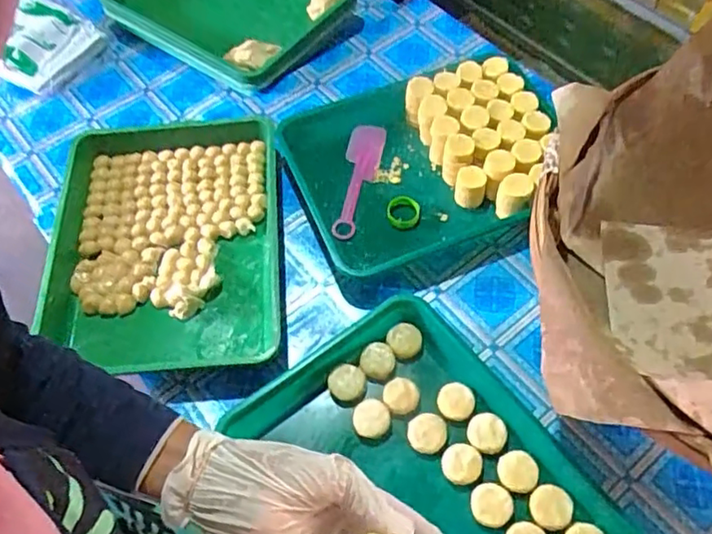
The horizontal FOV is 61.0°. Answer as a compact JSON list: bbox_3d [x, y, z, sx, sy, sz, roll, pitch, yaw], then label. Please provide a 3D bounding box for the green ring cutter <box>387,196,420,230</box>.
[{"bbox_3d":[0.062,-0.072,0.791,0.042,0.014,0.045,-1,60,1],"label":"green ring cutter"}]

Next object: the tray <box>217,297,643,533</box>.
[{"bbox_3d":[0.068,0.225,0.605,0.280,0.036,0.379,-35,64,-17],"label":"tray"}]

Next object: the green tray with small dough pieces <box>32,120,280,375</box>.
[{"bbox_3d":[-0.242,-0.033,0.769,0.285,0.041,0.360,-4,60,0],"label":"green tray with small dough pieces"}]

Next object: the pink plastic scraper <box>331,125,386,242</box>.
[{"bbox_3d":[0.005,-0.120,0.829,0.048,0.025,0.186,8,60,6],"label":"pink plastic scraper"}]

